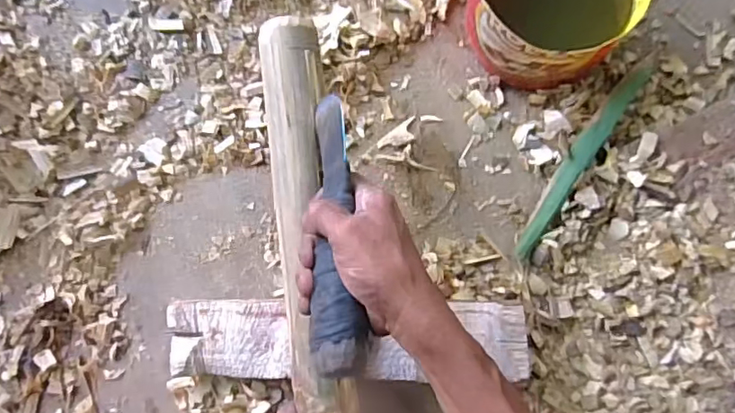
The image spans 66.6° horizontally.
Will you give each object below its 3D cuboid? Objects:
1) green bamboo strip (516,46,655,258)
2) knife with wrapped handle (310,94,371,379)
[{"bbox_3d":[0.206,-0.053,0.529,0.023,0.024,0.231,33,84,6],"label":"green bamboo strip"},{"bbox_3d":[-0.022,0.010,0.384,0.035,0.032,0.204,-5,66,2],"label":"knife with wrapped handle"}]

